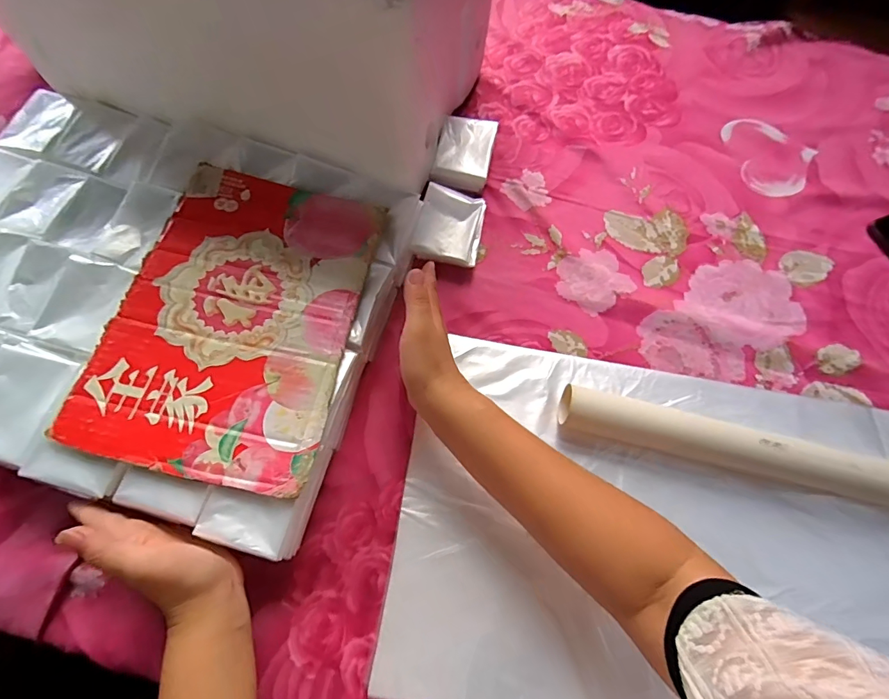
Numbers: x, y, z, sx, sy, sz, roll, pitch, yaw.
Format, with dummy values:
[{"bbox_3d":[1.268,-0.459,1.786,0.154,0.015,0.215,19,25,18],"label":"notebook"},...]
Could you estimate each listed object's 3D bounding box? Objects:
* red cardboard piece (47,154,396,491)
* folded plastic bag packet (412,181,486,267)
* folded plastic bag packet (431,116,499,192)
[{"bbox_3d":[-0.177,-0.035,0.379,0.195,0.005,0.276,12,66,-1],"label":"red cardboard piece"},{"bbox_3d":[0.007,-0.133,0.478,0.068,0.028,0.083,13,69,2],"label":"folded plastic bag packet"},{"bbox_3d":[0.025,-0.232,0.518,0.063,0.030,0.092,12,68,2],"label":"folded plastic bag packet"}]

